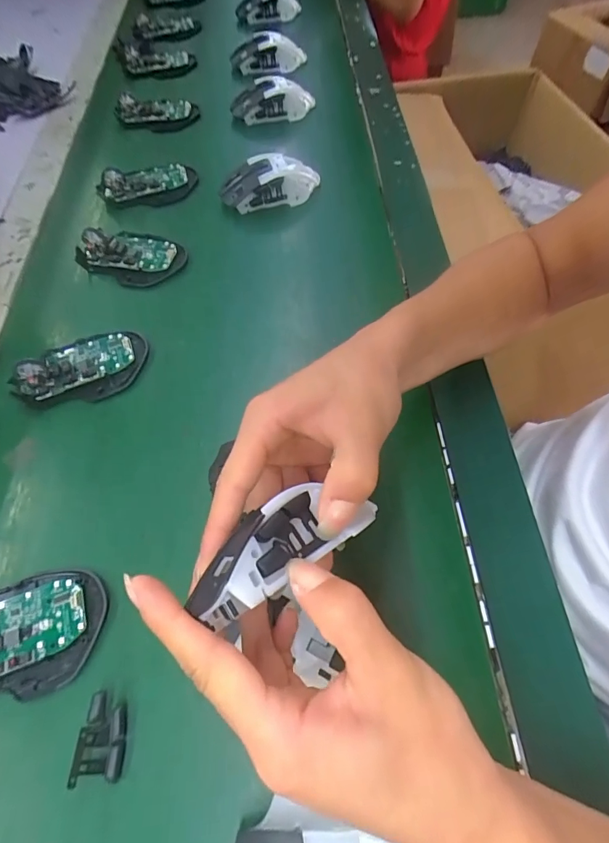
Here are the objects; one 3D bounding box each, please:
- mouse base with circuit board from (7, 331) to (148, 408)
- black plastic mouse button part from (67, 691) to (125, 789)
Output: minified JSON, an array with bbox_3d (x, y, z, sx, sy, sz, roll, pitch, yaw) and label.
[{"bbox_3d":[-0.201,-0.054,0.377,0.112,0.028,0.065,-15,61,-6],"label":"mouse base with circuit board"},{"bbox_3d":[-0.116,0.181,0.246,0.023,0.015,0.042,-2,60,1],"label":"black plastic mouse button part"}]

